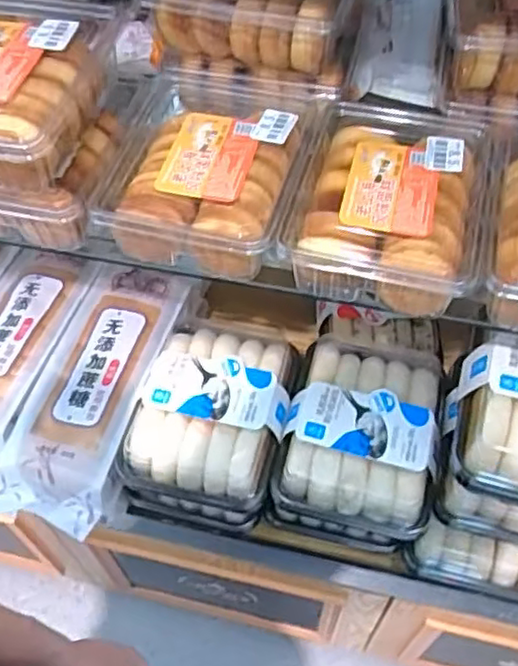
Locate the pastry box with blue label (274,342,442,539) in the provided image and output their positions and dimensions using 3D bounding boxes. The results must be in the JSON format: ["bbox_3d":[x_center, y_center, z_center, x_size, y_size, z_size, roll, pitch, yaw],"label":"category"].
[{"bbox_3d":[0.107,0.098,0.699,0.148,0.074,0.189,12,55,10],"label":"pastry box with blue label"}]

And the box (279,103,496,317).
[{"bbox_3d":[0.111,-0.103,0.549,0.147,0.060,0.193,11,55,10],"label":"box"}]

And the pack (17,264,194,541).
[{"bbox_3d":[-0.172,0.063,0.747,0.117,0.066,0.302,9,55,8],"label":"pack"}]

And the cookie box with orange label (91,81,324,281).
[{"bbox_3d":[-0.041,-0.131,0.567,0.150,0.052,0.166,11,55,10],"label":"cookie box with orange label"}]

